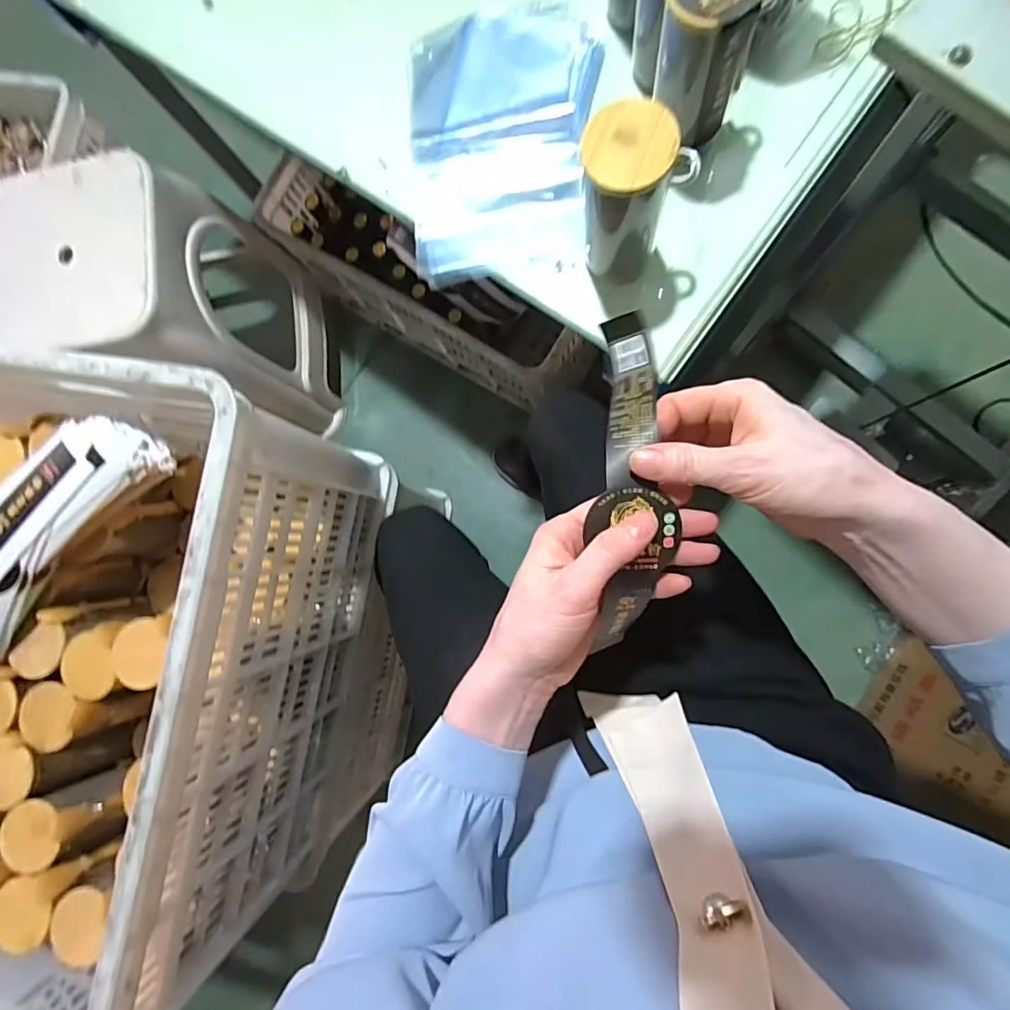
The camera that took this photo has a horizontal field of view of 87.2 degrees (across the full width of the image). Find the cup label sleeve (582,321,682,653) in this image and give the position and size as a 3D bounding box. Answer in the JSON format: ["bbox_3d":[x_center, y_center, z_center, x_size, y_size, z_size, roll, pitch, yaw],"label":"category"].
[{"bbox_3d":[0.080,-0.011,0.346,0.048,0.061,0.219,0,91,6],"label":"cup label sleeve"}]

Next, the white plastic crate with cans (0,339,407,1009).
[{"bbox_3d":[-0.445,0.181,0.610,0.449,0.361,0.609,10,86,7],"label":"white plastic crate with cans"}]

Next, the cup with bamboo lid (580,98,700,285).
[{"bbox_3d":[0.100,-0.243,0.426,0.078,0.128,0.068,26,88,7],"label":"cup with bamboo lid"}]

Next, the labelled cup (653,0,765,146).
[{"bbox_3d":[0.156,-0.357,0.423,0.069,0.132,0.060,21,88,7],"label":"labelled cup"}]

